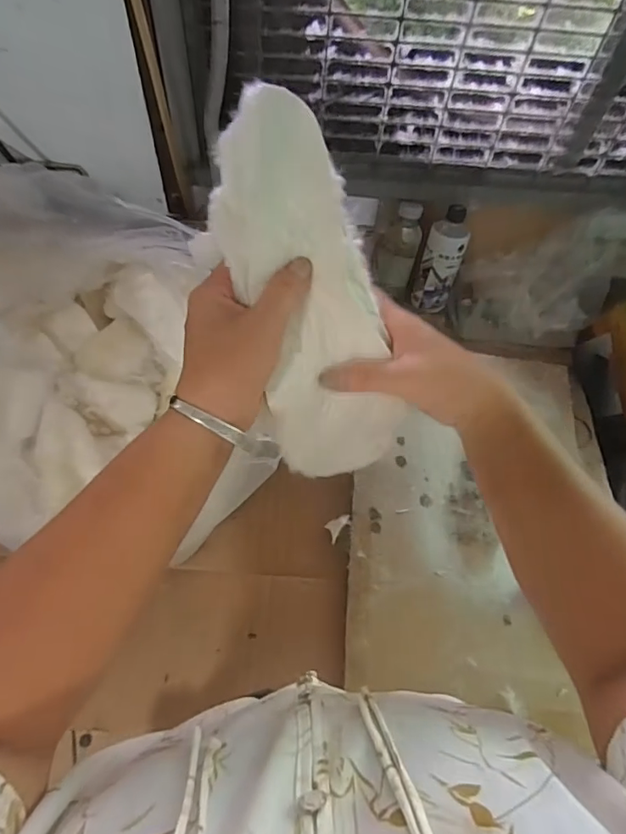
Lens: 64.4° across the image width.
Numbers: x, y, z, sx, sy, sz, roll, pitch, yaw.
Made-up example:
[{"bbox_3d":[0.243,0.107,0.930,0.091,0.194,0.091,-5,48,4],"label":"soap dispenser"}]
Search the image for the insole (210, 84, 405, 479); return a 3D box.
[{"bbox_3d":[0.000,-0.066,0.339,0.091,0.262,0.039,-24,29,-16],"label":"insole"}]

